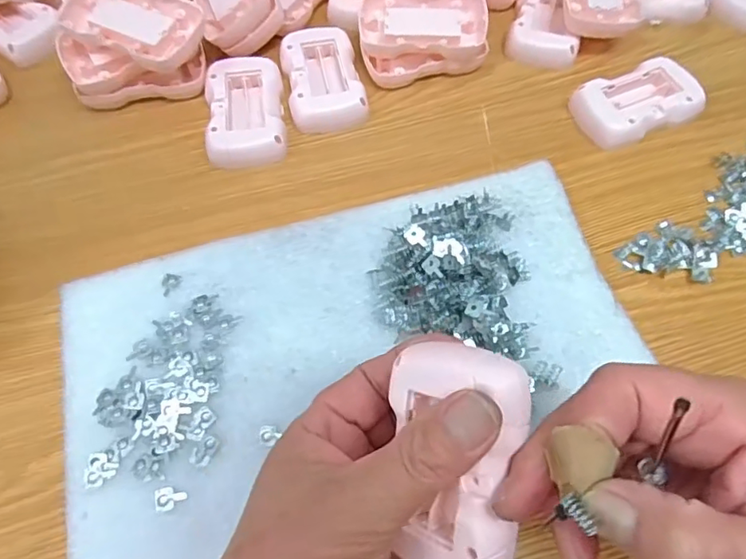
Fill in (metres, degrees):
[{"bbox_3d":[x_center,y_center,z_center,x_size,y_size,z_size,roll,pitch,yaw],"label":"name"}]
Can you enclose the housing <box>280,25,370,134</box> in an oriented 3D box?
[{"bbox_3d":[-0.035,-0.140,0.385,0.050,0.014,0.081,-11,64,-6],"label":"housing"}]

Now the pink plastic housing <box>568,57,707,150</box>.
[{"bbox_3d":[0.182,-0.122,0.381,0.085,0.017,0.048,-23,65,-12],"label":"pink plastic housing"}]

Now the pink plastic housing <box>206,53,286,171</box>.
[{"bbox_3d":[-0.086,-0.114,0.372,0.050,0.013,0.080,-8,63,-5],"label":"pink plastic housing"}]

